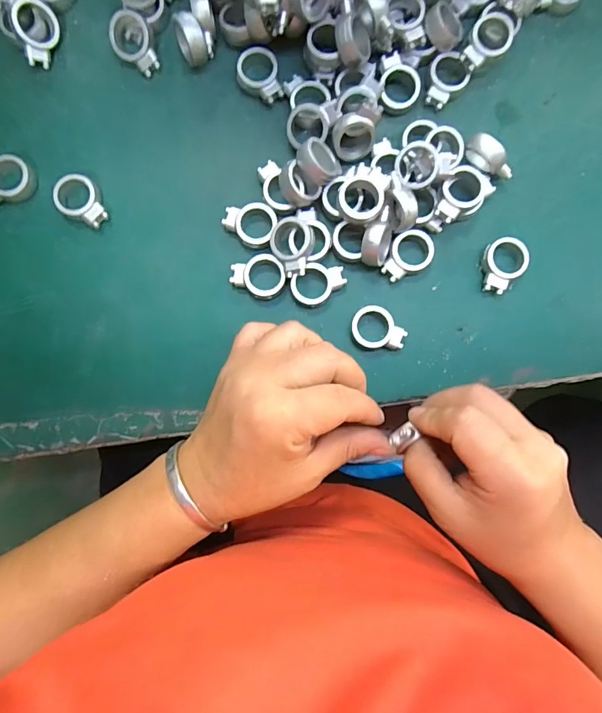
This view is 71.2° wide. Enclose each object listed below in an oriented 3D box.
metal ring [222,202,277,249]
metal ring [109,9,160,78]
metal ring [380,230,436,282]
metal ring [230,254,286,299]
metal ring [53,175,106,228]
[{"bbox_3d":[-0.032,-0.083,0.259,0.032,0.010,0.027,18,89,-1],"label":"metal ring"},{"bbox_3d":[-0.102,-0.195,0.261,0.034,0.007,0.026,39,110,-15],"label":"metal ring"},{"bbox_3d":[0.066,-0.062,0.263,0.025,0.010,0.034,42,89,0],"label":"metal ring"},{"bbox_3d":[-0.026,-0.050,0.259,0.033,0.009,0.026,3,89,-1],"label":"metal ring"},{"bbox_3d":[-0.136,-0.097,0.260,0.033,0.012,0.025,34,89,-1],"label":"metal ring"}]

